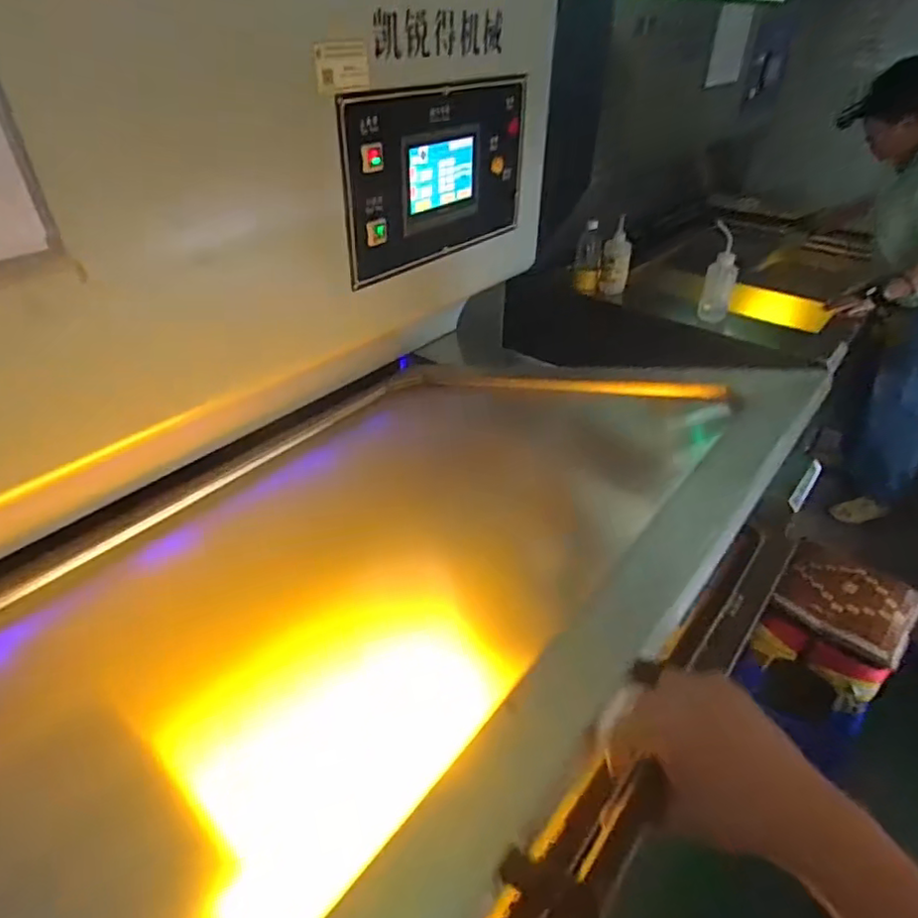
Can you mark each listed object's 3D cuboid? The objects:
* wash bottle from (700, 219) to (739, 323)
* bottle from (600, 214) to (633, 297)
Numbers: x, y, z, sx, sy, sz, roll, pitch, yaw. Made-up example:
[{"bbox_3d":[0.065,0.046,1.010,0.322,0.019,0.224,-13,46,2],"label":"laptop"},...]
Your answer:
[{"bbox_3d":[0.711,-0.484,1.669,0.083,0.243,0.074,15,39,18],"label":"wash bottle"},{"bbox_3d":[0.467,-0.586,1.830,0.082,0.215,0.075,8,38,10],"label":"bottle"}]

